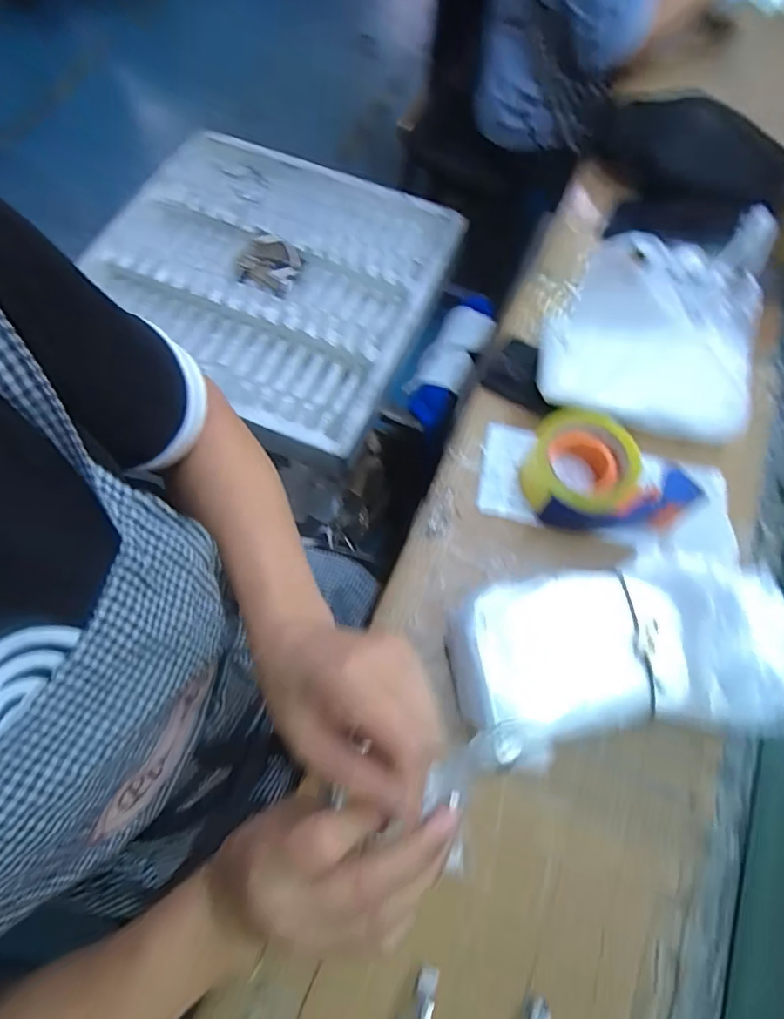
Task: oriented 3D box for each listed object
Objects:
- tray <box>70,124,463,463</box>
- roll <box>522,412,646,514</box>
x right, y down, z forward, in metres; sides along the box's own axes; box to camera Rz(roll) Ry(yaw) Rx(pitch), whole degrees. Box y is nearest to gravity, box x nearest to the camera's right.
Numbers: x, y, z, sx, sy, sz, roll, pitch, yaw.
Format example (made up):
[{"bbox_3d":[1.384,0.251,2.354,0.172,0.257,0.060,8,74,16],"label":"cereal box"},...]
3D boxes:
[{"bbox_3d":[-0.215,-0.400,0.906,0.562,0.065,0.542,24,69,7],"label":"tray"},{"bbox_3d":[0.191,-0.040,0.528,0.104,0.057,0.111,1,68,-2],"label":"roll"}]

